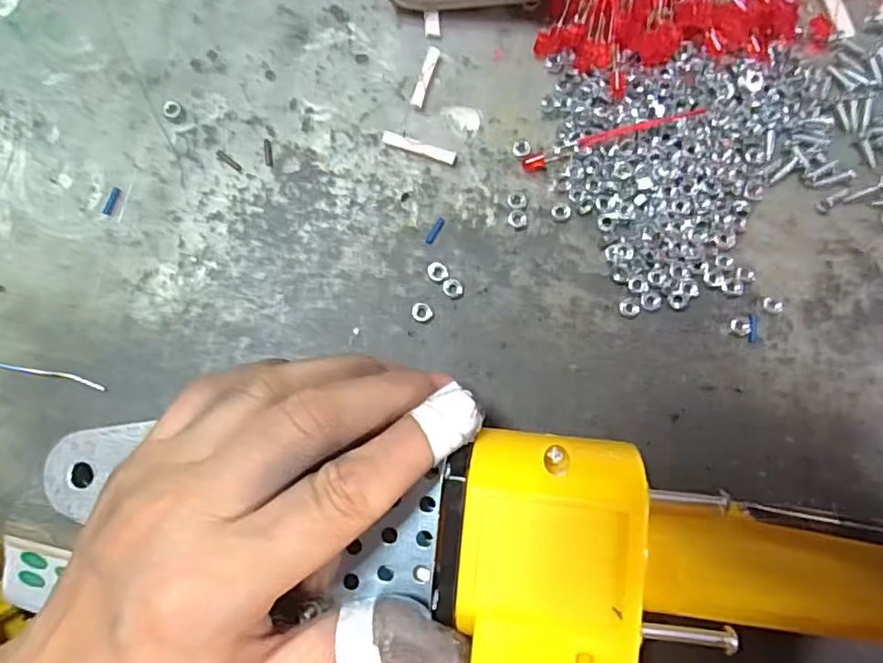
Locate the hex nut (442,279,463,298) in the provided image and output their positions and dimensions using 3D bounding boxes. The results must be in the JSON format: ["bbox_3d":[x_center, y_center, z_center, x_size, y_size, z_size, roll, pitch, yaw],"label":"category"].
[{"bbox_3d":[0.004,-0.016,0.210,0.007,0.004,0.006,24,85,2],"label":"hex nut"}]

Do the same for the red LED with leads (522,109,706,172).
[{"bbox_3d":[0.063,-0.071,0.214,0.066,0.009,0.005,-16,85,-2],"label":"red LED with leads"}]

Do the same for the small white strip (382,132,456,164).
[{"bbox_3d":[-0.008,-0.068,0.216,0.027,0.004,0.005,17,85,1],"label":"small white strip"}]

